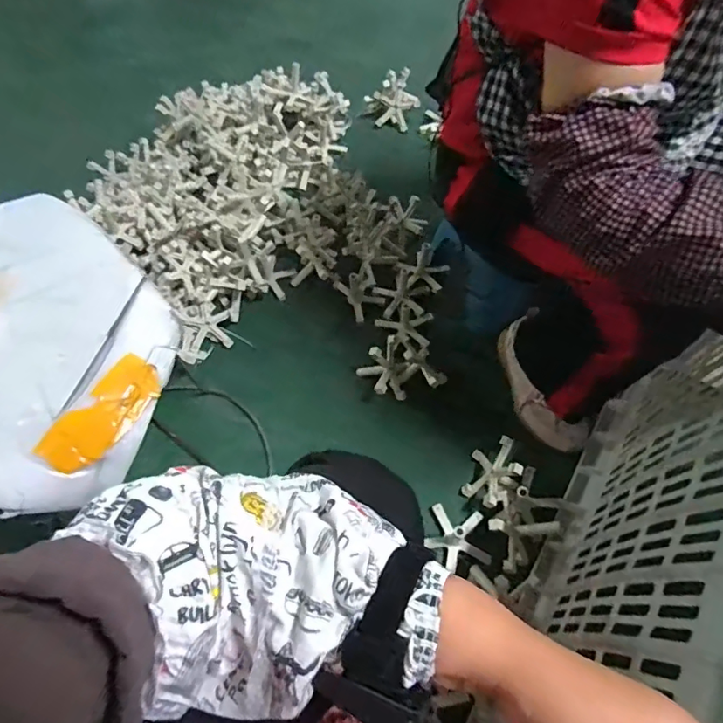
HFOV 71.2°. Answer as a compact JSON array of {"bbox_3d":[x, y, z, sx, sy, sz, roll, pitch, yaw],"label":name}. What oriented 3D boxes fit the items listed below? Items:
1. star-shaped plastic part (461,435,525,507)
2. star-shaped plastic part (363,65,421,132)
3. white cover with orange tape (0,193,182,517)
[{"bbox_3d":[0.197,0.163,0.767,0.075,0.095,0.105,34,68,21],"label":"star-shaped plastic part"},{"bbox_3d":[0.079,-0.618,1.201,0.107,0.083,0.103,-37,64,-16],"label":"star-shaped plastic part"},{"bbox_3d":[-0.322,-0.021,0.443,0.300,0.026,0.294,-1,63,0],"label":"white cover with orange tape"}]

